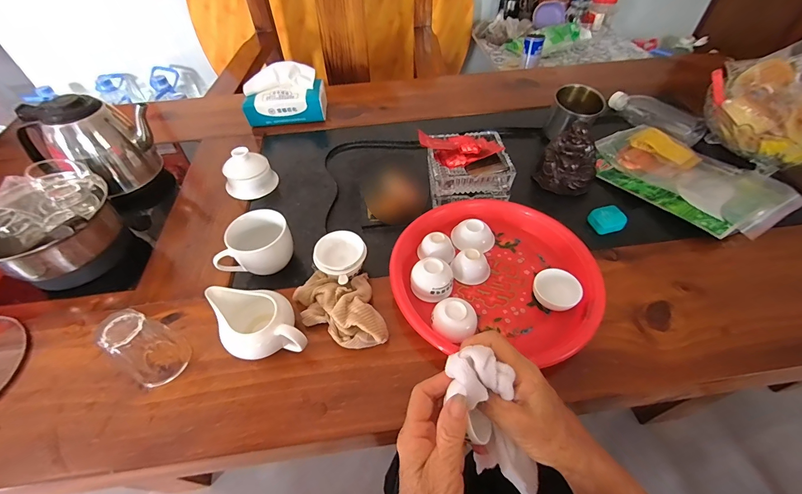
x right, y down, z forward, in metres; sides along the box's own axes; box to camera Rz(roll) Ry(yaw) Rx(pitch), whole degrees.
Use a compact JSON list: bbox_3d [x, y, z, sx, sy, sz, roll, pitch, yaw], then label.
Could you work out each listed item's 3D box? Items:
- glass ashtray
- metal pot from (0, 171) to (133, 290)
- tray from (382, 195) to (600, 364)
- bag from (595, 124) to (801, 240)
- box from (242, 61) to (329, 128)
[{"bbox_3d":[0.105,-0.130,0.559,0.122,0.053,0.128,-4,48,0],"label":"glass ashtray"},{"bbox_3d":[-0.472,-0.020,0.474,0.131,0.111,0.126,-10,49,-6],"label":"metal pot"},{"bbox_3d":[0.116,0.030,0.450,0.248,0.039,0.225,2,48,5],"label":"tray"},{"bbox_3d":[0.456,-0.117,0.559,0.181,0.035,0.261,-29,53,-21],"label":"bag"},{"bbox_3d":[-0.239,-0.308,0.716,0.162,0.105,0.070,-6,48,-2],"label":"box"}]

